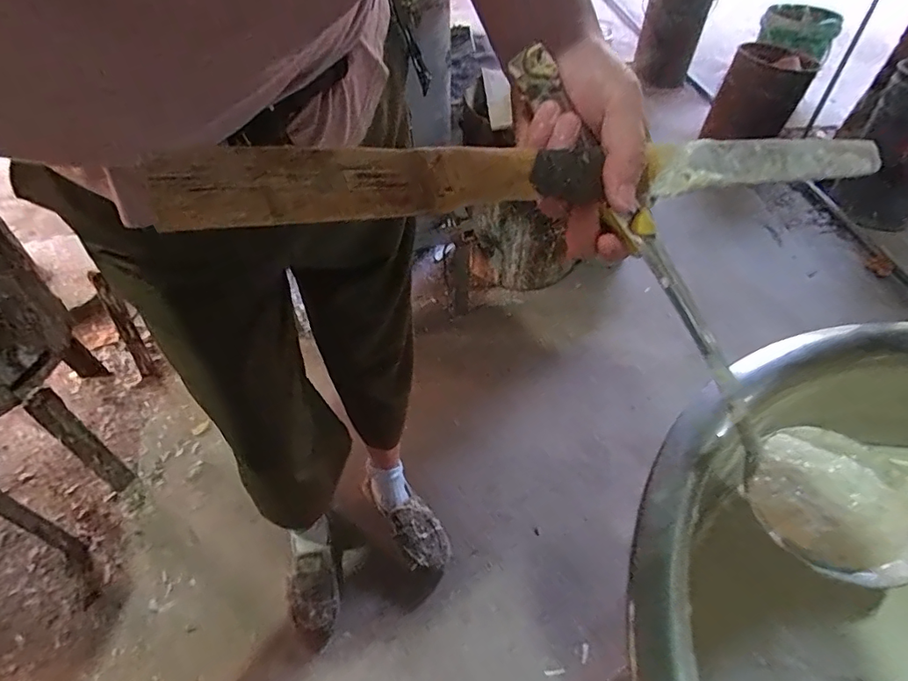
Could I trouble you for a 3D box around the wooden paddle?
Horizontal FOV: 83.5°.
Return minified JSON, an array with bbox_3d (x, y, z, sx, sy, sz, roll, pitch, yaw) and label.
[{"bbox_3d":[0.087,-0.090,0.267,0.454,0.022,0.025,-11,49,-24],"label":"wooden paddle"}]

